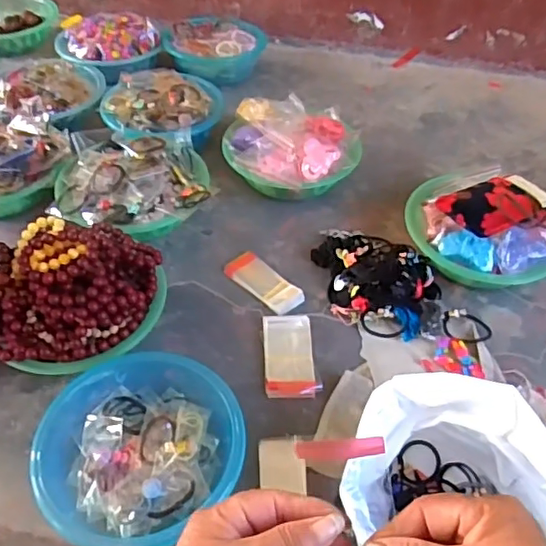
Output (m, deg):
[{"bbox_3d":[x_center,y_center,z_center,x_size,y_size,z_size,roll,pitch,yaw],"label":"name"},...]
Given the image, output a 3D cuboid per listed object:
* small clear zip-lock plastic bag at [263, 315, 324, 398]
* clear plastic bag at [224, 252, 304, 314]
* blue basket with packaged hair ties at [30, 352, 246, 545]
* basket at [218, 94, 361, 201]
[{"bbox_3d":[0.024,0.114,0.783,0.069,0.019,0.130,-2,49,-3],"label":"small clear zip-lock plastic bag"},{"bbox_3d":[-0.015,0.012,0.872,0.055,0.018,0.133,-36,59,-28],"label":"clear plastic bag"},{"bbox_3d":[-0.150,0.201,0.660,0.219,0.081,0.209,1,49,-1],"label":"blue basket with packaged hair ties"},{"bbox_3d":[0.035,-0.220,1.022,0.230,0.108,0.227,1,47,-1],"label":"basket"}]

